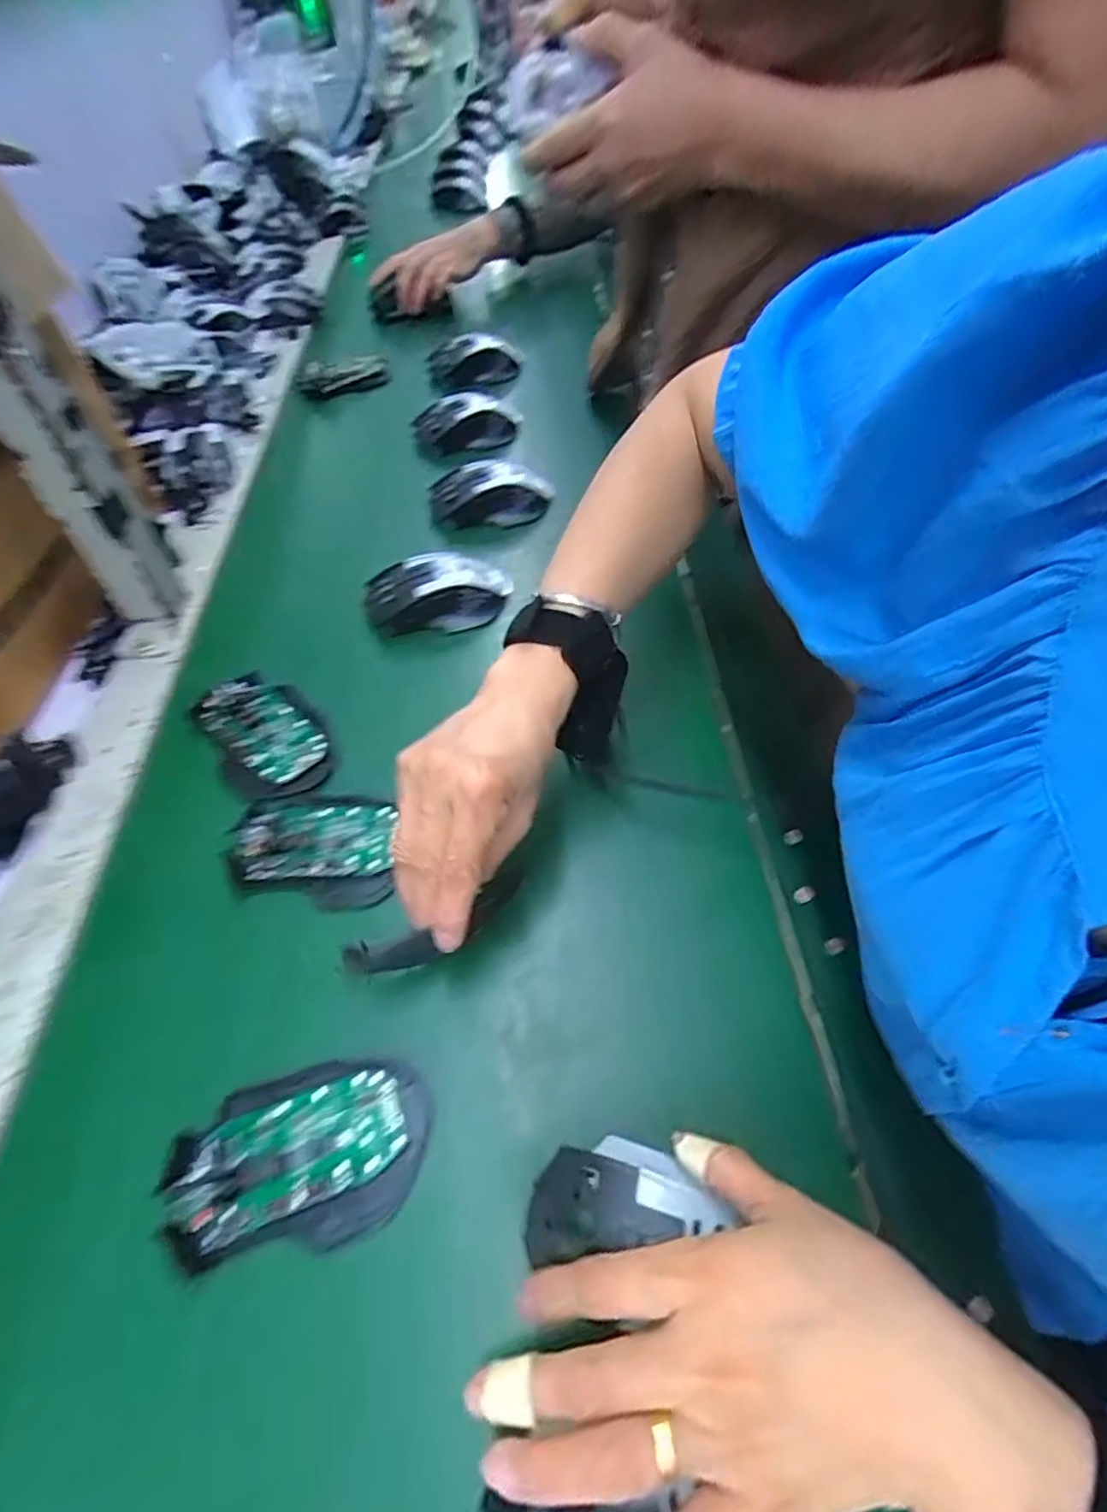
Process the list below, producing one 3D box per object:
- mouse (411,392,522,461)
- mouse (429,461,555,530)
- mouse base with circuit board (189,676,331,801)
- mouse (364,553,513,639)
[{"bbox_3d":[-0.095,-0.360,0.693,0.116,0.031,0.068,-9,53,-4],"label":"mouse"},{"bbox_3d":[-0.059,-0.247,0.604,0.116,0.037,0.059,-8,53,-3],"label":"mouse"},{"bbox_3d":[-0.199,-0.018,0.440,0.068,0.021,0.107,-32,58,-19],"label":"mouse base with circuit board"},{"bbox_3d":[-0.095,-0.133,0.526,0.115,0.038,0.059,-6,53,-2],"label":"mouse"}]

